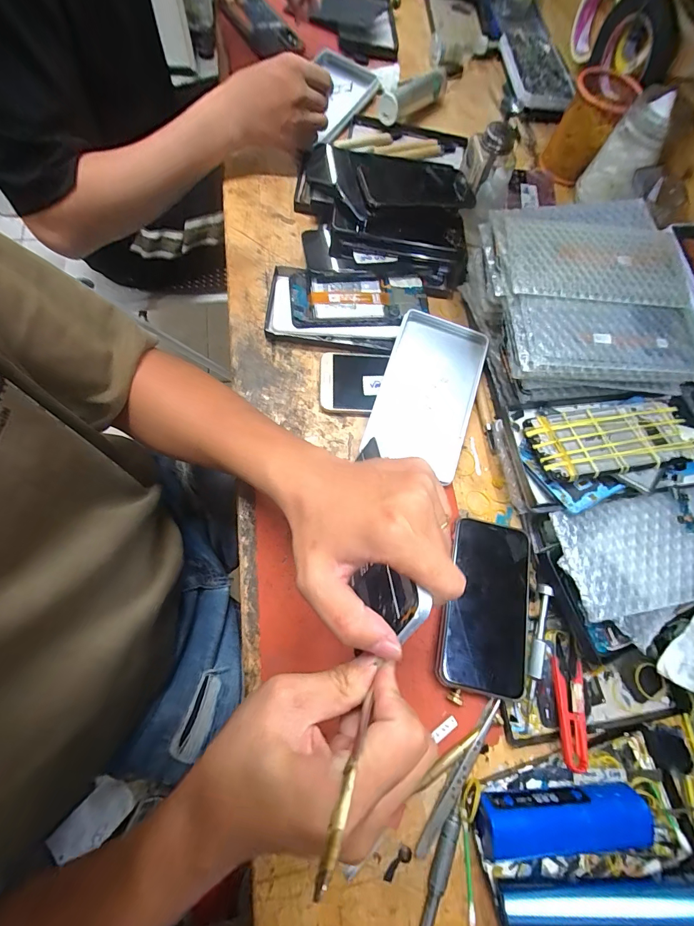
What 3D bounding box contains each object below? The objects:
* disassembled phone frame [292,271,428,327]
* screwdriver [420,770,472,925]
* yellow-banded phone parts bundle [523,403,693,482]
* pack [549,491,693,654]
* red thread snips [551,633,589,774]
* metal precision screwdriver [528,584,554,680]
[{"bbox_3d":[0.014,-0.191,0.443,0.157,0.011,0.068,-2,84,-6],"label":"disassembled phone frame"},{"bbox_3d":[0.074,0.313,0.289,0.014,0.016,0.123,23,71,2],"label":"screwdriver"},{"bbox_3d":[0.252,-0.024,0.354,0.148,0.014,0.068,-9,73,-1],"label":"yellow-banded phone parts bundle"},{"bbox_3d":[0.276,0.085,0.328,0.167,0.015,0.112,-9,73,-9],"label":"pack"},{"bbox_3d":[0.198,0.210,0.333,0.026,0.008,0.100,11,60,4],"label":"red thread snips"},{"bbox_3d":[0.177,0.153,0.344,0.011,0.017,0.081,13,71,-1],"label":"metal precision screwdriver"}]

